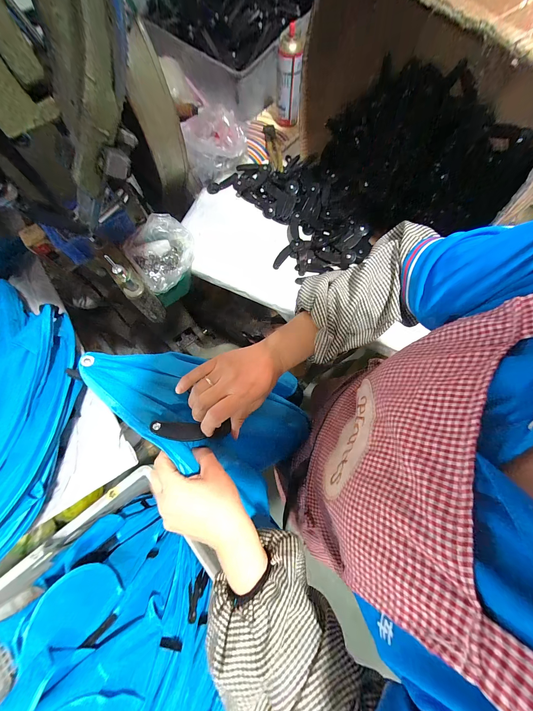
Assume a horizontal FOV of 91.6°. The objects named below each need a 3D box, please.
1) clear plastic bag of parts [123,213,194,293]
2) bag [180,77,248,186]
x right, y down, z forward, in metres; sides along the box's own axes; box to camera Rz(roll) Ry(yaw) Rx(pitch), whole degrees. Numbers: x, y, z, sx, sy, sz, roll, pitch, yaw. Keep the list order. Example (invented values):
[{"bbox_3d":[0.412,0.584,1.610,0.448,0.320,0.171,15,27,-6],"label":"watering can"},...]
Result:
[{"bbox_3d":[-0.215,-0.212,0.544,0.126,0.060,0.147,33,77,10],"label":"clear plastic bag of parts"},{"bbox_3d":[-0.117,-0.492,0.605,0.136,0.155,0.075,0,74,1],"label":"bag"}]

